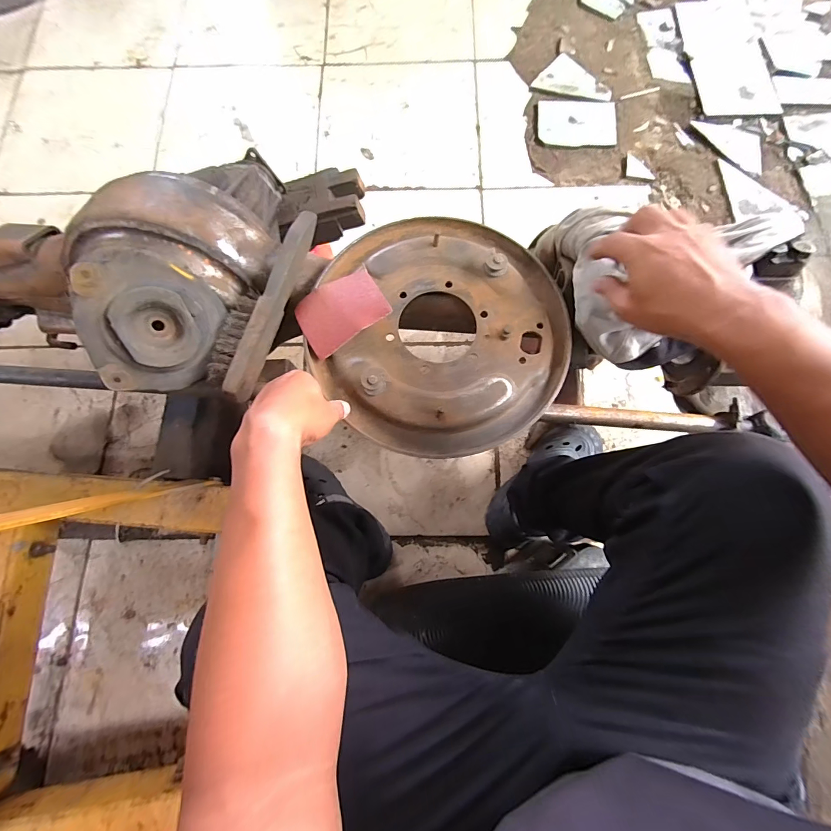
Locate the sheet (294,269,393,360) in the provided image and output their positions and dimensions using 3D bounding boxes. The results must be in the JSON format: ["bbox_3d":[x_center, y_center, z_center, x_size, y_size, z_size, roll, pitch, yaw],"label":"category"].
[{"bbox_3d":[-0.088,-0.124,0.440,0.099,0.021,0.079,-32,79,-6],"label":"sheet"}]

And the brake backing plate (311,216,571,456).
[{"bbox_3d":[0.034,-0.105,0.441,0.278,0.033,0.292,0,78,0],"label":"brake backing plate"}]

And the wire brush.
[{"bbox_3d":[-0.181,-0.136,0.441,0.056,0.032,0.233,16,78,4],"label":"wire brush"}]

